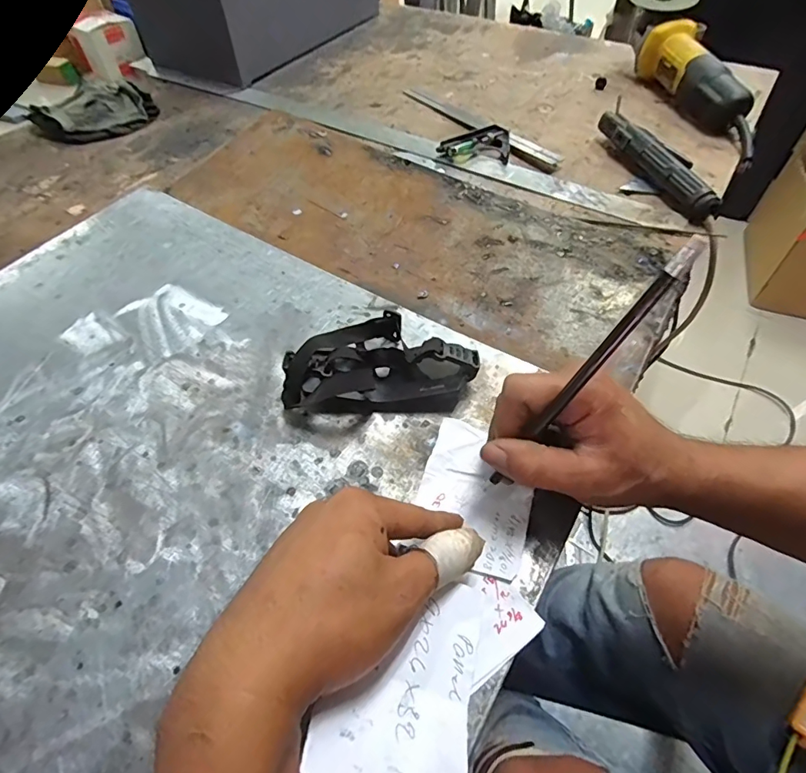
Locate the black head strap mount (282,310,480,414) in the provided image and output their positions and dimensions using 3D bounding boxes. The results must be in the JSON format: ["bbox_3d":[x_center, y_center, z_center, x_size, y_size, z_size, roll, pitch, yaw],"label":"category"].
[{"bbox_3d":[-0.016,-0.021,0.360,0.139,0.032,0.082,2,52,3],"label":"black head strap mount"}]

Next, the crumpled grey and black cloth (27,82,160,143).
[{"bbox_3d":[-0.455,-0.410,0.691,0.159,0.031,0.163,-27,56,-18],"label":"crumpled grey and black cloth"}]

